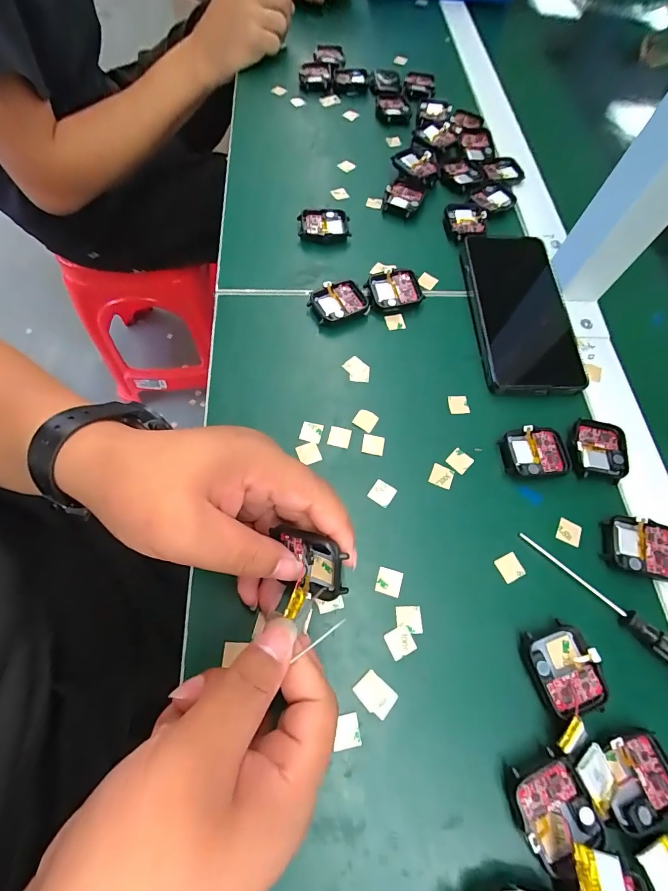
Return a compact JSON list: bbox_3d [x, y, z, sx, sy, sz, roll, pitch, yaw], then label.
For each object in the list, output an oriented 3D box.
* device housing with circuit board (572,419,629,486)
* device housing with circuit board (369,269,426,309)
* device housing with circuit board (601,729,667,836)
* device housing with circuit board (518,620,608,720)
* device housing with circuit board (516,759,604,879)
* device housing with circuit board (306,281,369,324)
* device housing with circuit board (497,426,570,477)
[{"bbox_3d":[0.193,0.004,0.280,0.039,0.008,0.045,16,66,5],"label":"device housing with circuit board"},{"bbox_3d":[0.054,-0.135,0.336,0.044,0.014,0.037,-13,67,-8],"label":"device housing with circuit board"},{"bbox_3d":[0.162,0.174,0.201,0.038,0.005,0.038,-8,66,-6],"label":"device housing with circuit board"},{"bbox_3d":[0.133,0.129,0.223,0.037,0.010,0.044,-16,67,-9],"label":"device housing with circuit board"},{"bbox_3d":[0.112,0.187,0.193,0.036,0.009,0.039,-20,68,-11],"label":"device housing with circuit board"},{"bbox_3d":[0.003,-0.121,0.326,0.045,0.014,0.036,-28,70,-14],"label":"device housing with circuit board"},{"bbox_3d":[0.146,0.005,0.278,0.048,0.009,0.036,-1,66,-3],"label":"device housing with circuit board"}]

